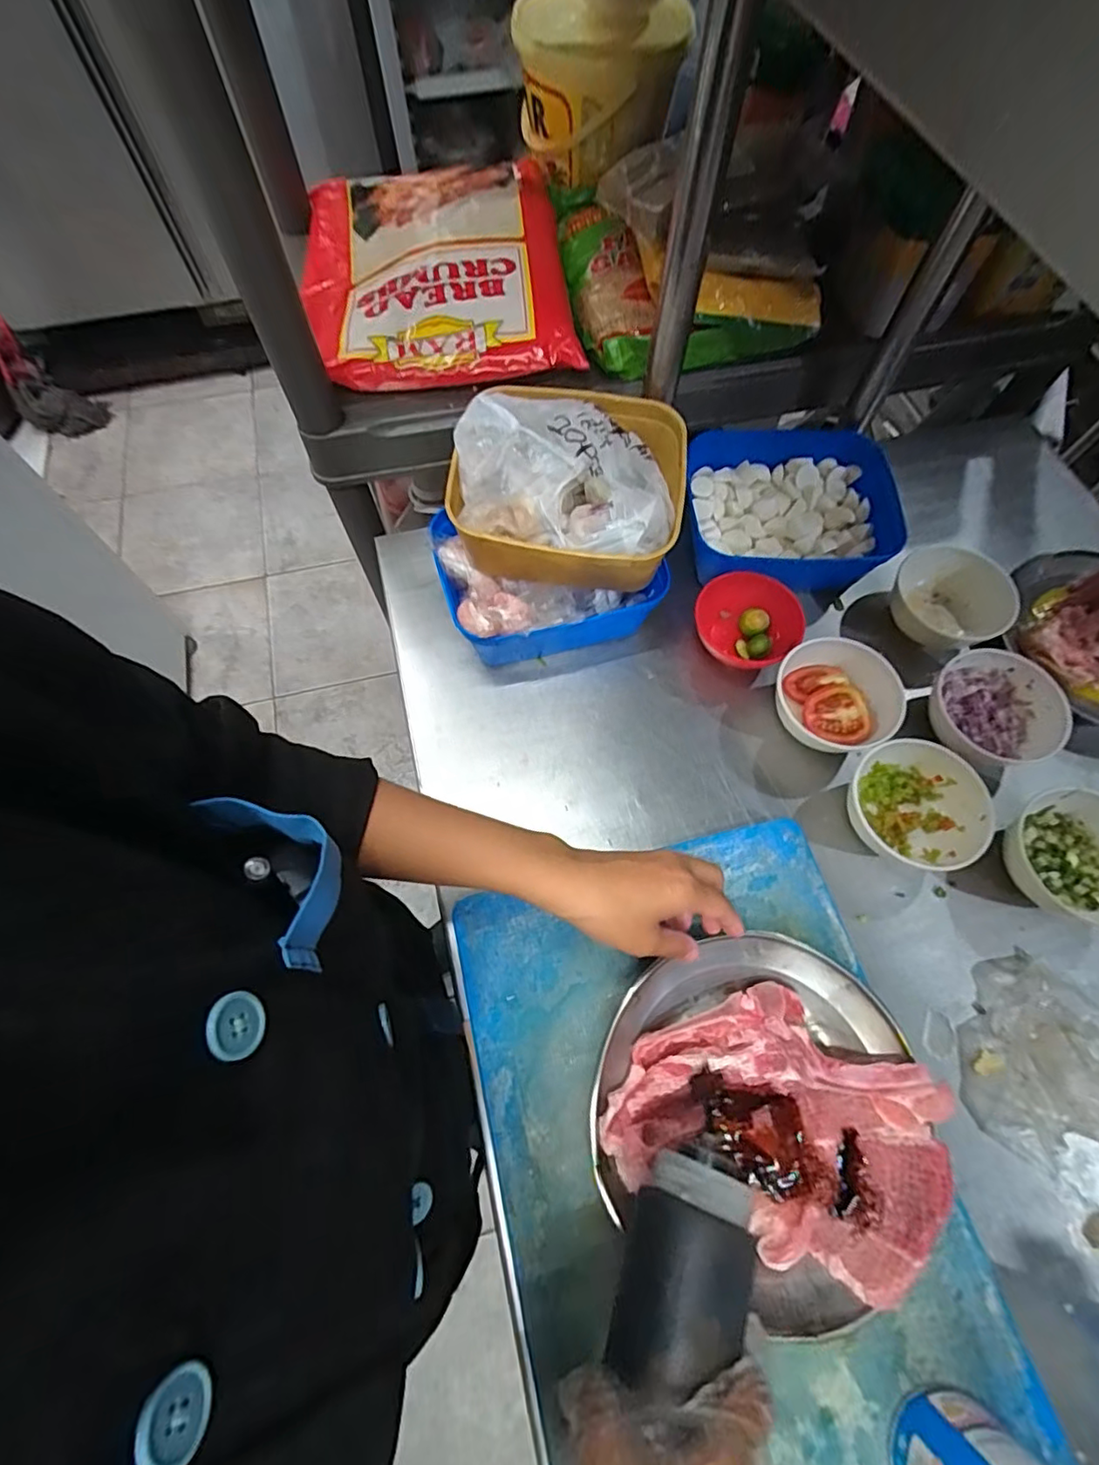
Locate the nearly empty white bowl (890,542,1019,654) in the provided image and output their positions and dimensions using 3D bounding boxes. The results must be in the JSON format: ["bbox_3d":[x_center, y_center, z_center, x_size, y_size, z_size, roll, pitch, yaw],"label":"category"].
[{"bbox_3d":[0.399,-0.135,0.583,0.102,0.044,0.107,0,66,0],"label":"nearly empty white bowl"}]

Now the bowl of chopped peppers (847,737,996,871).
[{"bbox_3d":[0.312,0.059,0.503,0.104,0.047,0.100,0,66,0],"label":"bowl of chopped peppers"}]

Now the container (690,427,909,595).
[{"bbox_3d":[0.249,-0.227,0.615,0.212,0.061,0.182,-1,66,-1],"label":"container"}]

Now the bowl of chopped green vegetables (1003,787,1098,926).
[{"bbox_3d":[0.440,0.102,0.482,0.104,0.044,0.100,0,66,0],"label":"bowl of chopped green vegetables"}]

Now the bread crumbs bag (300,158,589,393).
[{"bbox_3d":[-0.123,-0.481,0.603,0.276,0.057,0.300,-6,66,-3],"label":"bread crumbs bag"}]

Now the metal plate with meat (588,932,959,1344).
[{"bbox_3d":[0.146,0.248,0.396,0.213,0.032,0.203,0,66,0],"label":"metal plate with meat"}]

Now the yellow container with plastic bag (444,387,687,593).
[{"bbox_3d":[0.016,-0.215,0.520,0.194,0.087,0.163,10,66,4],"label":"yellow container with plastic bag"}]

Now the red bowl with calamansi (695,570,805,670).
[{"bbox_3d":[0.194,-0.107,0.576,0.097,0.050,0.102,0,66,0],"label":"red bowl with calamansi"}]

